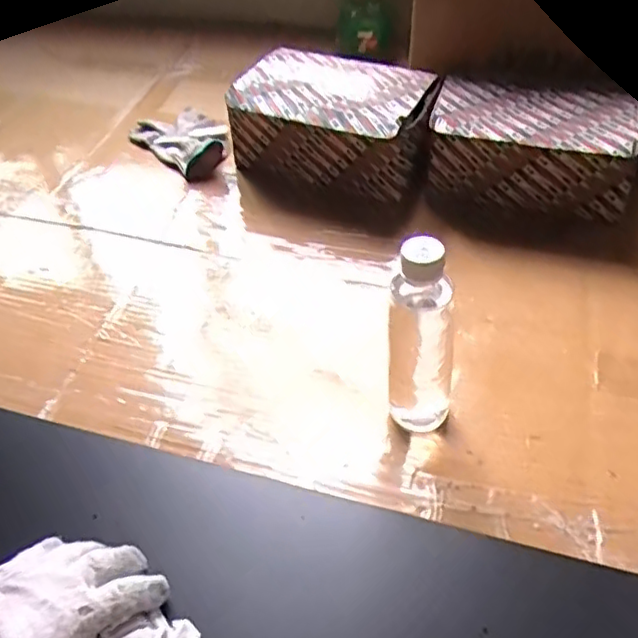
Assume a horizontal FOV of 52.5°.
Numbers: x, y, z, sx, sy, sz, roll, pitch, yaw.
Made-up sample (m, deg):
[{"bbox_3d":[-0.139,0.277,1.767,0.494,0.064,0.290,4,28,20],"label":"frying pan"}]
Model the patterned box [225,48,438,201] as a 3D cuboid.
[{"bbox_3d":[0.016,-0.242,0.798,0.240,0.111,0.149,15,48,16],"label":"patterned box"}]

